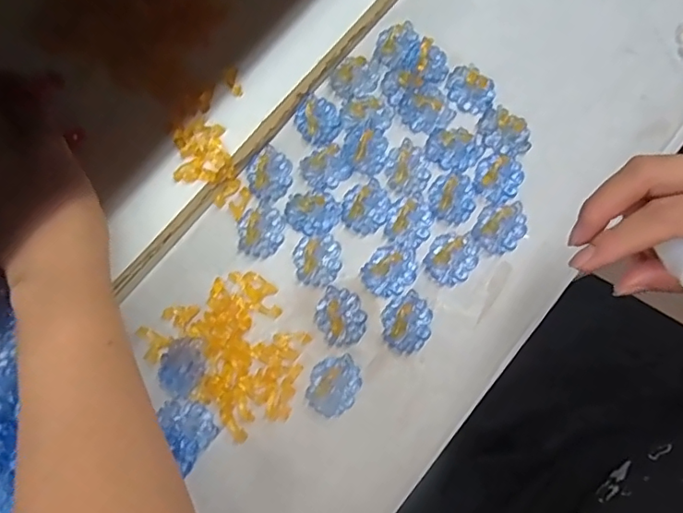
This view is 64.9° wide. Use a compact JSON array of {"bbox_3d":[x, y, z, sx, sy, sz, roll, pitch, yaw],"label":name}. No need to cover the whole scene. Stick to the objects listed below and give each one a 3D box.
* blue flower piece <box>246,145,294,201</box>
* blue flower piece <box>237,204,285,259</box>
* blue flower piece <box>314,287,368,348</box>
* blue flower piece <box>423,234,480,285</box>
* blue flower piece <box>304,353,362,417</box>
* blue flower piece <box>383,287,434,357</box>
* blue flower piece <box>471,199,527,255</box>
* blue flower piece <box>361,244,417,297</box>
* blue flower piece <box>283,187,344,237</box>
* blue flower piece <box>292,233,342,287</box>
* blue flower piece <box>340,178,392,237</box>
[{"bbox_3d":[-0.050,-0.057,0.371,0.031,0.009,0.035,34,79,10],"label":"blue flower piece"},{"bbox_3d":[-0.054,-0.018,0.360,0.030,0.007,0.036,2,75,3],"label":"blue flower piece"},{"bbox_3d":[-0.001,0.038,0.344,0.031,0.005,0.038,-26,76,-4],"label":"blue flower piece"},{"bbox_3d":[0.072,0.001,0.351,0.030,0.004,0.036,35,79,11],"label":"blue flower piece"},{"bbox_3d":[-0.004,0.079,0.332,0.030,0.006,0.037,23,77,8],"label":"blue flower piece"},{"bbox_3d":[0.042,0.042,0.340,0.035,0.007,0.033,-1,75,2],"label":"blue flower piece"},{"bbox_3d":[0.106,-0.020,0.354,0.030,0.006,0.038,35,79,11],"label":"blue flower piece"},{"bbox_3d":[0.033,0.008,0.352,0.030,0.006,0.037,37,80,11],"label":"blue flower piece"},{"bbox_3d":[-0.020,-0.031,0.365,0.036,0.005,0.031,25,78,9],"label":"blue flower piece"},{"bbox_3d":[-0.016,0.002,0.354,0.031,0.006,0.034,-1,75,2],"label":"blue flower piece"},{"bbox_3d":[0.017,-0.034,0.362,0.035,0.007,0.031,-41,77,-8],"label":"blue flower piece"}]

